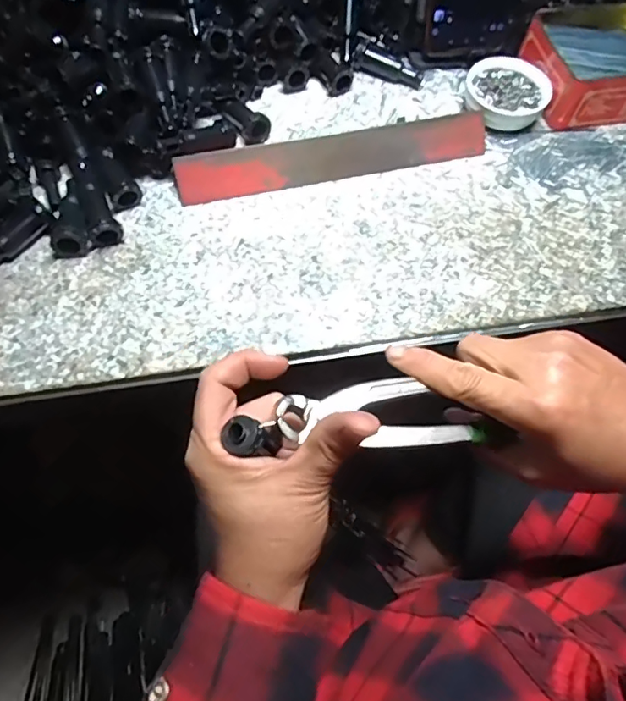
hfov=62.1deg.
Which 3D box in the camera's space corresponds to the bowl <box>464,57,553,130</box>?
[{"bbox_3d":[0.170,-0.225,0.462,0.068,0.027,0.070,1,64,-3],"label":"bowl"}]

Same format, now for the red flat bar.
[{"bbox_3d":[0.021,-0.158,0.424,0.257,0.035,0.011,-13,25,-10],"label":"red flat bar"}]

